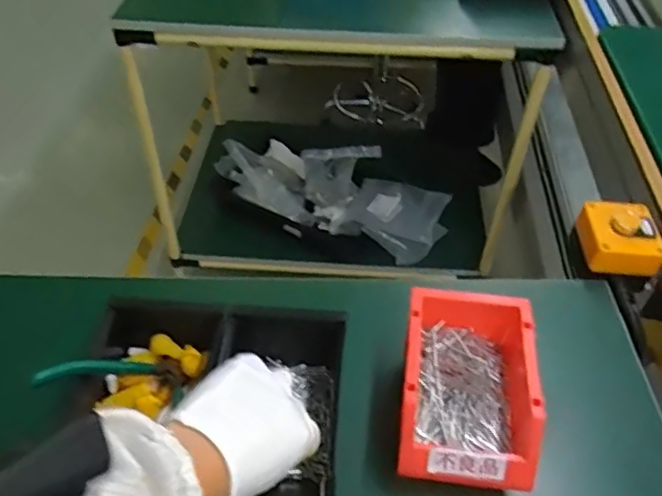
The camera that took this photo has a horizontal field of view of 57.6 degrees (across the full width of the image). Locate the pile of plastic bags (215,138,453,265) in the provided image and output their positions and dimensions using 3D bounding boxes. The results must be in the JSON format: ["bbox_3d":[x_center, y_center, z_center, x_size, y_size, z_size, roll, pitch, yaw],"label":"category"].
[{"bbox_3d":[0.014,-0.166,1.560,0.576,0.205,0.264,24,50,21],"label":"pile of plastic bags"}]

